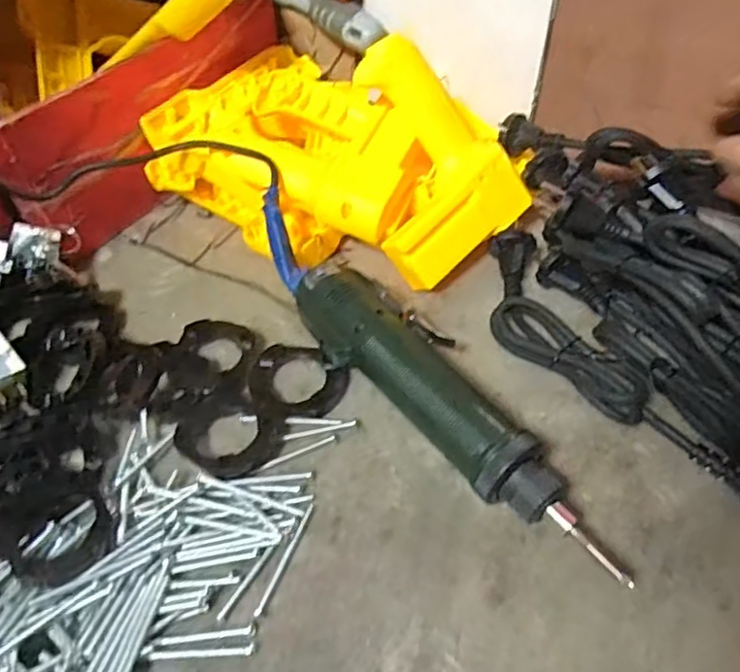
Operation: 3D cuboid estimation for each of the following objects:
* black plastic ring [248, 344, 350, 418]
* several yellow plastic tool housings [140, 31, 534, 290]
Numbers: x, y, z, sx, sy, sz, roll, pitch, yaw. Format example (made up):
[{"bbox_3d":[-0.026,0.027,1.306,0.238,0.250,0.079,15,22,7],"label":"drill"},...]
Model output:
[{"bbox_3d":[-0.046,0.028,0.391,0.054,0.010,0.059,-2,50,2],"label":"black plastic ring"},{"bbox_3d":[-0.029,-0.139,0.453,0.266,0.102,0.155,31,58,25],"label":"several yellow plastic tool housings"}]

